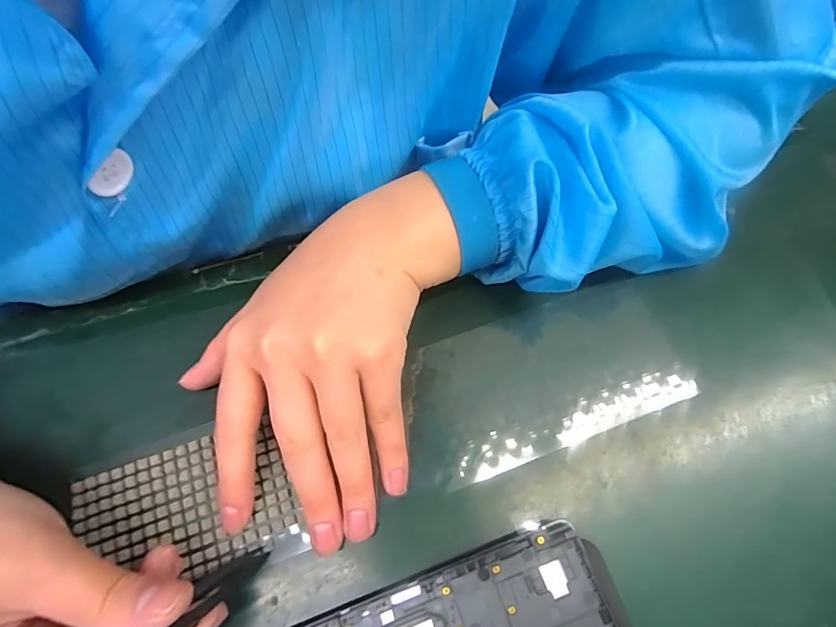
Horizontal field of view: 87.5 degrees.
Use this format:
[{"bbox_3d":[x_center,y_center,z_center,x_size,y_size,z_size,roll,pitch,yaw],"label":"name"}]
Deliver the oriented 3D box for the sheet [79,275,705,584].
[{"bbox_3d":[-0.007,0.056,0.211,0.289,0.005,0.070,-19,66,-8],"label":"sheet"}]

